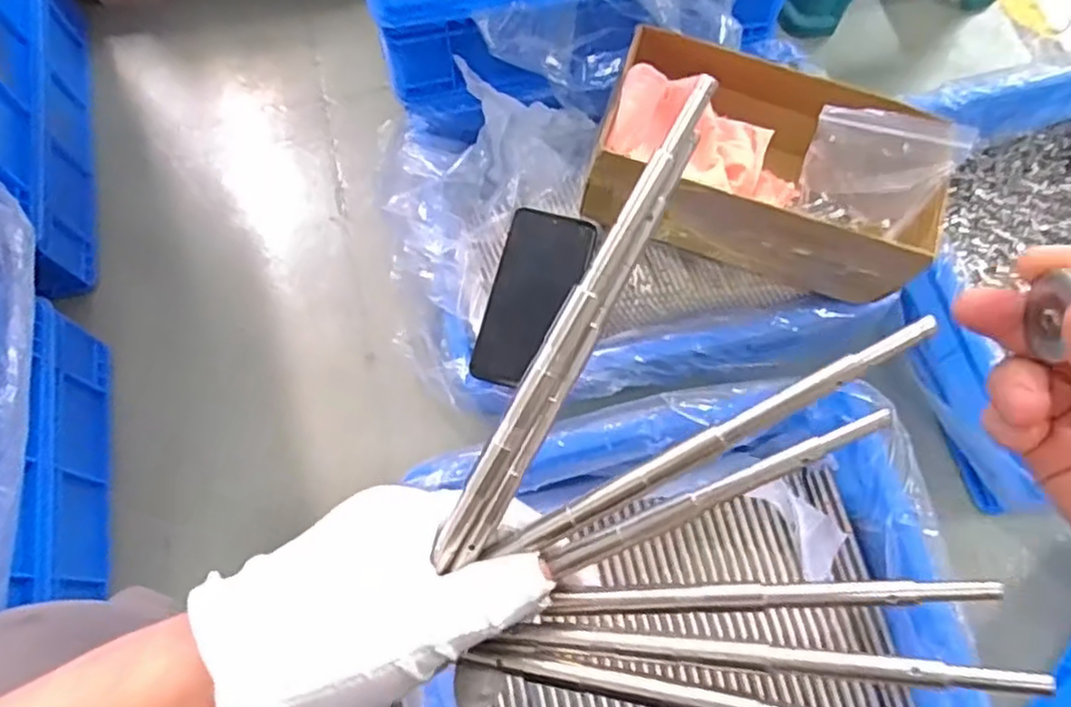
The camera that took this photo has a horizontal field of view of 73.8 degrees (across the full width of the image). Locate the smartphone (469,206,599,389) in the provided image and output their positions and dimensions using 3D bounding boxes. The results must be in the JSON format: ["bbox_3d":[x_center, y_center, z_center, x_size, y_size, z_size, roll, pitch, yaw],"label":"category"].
[{"bbox_3d":[-0.002,-0.049,0.636,0.074,0.016,0.160,17,88,-10],"label":"smartphone"}]

